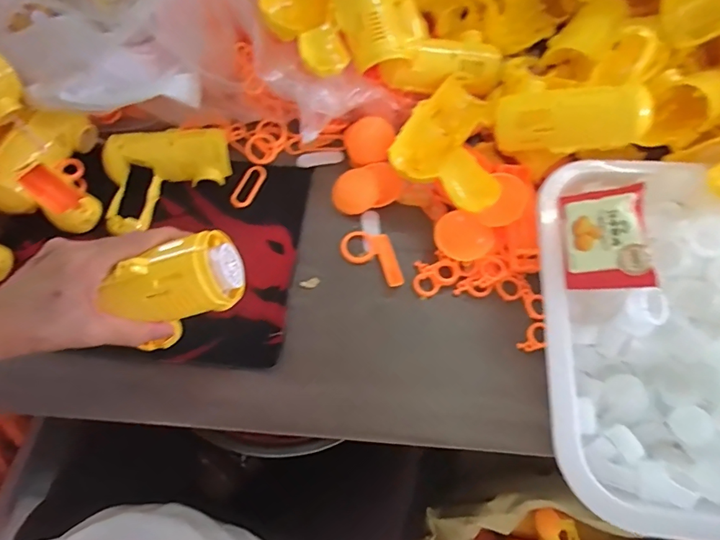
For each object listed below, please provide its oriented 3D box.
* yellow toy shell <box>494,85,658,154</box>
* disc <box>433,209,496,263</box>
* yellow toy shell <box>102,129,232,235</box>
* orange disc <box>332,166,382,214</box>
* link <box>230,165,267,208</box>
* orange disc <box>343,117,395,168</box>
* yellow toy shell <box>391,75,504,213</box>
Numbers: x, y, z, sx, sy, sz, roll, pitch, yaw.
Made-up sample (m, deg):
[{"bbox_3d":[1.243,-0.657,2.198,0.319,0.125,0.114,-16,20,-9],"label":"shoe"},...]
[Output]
[{"bbox_3d":[0.193,-0.142,0.434,0.128,0.039,0.052,4,66,27],"label":"yellow toy shell"},{"bbox_3d":[0.100,-0.031,0.459,0.054,0.007,0.045,34,110,9],"label":"disc"},{"bbox_3d":[-0.206,-0.108,0.505,0.130,0.041,0.089,-9,68,-4],"label":"yellow toy shell"},{"bbox_3d":[-0.006,-0.085,0.505,0.052,0.014,0.052,-5,72,17],"label":"orange disc"},{"bbox_3d":[-0.121,-0.092,0.512,0.023,0.006,0.055,19,69,8],"label":"link"},{"bbox_3d":[0.010,-0.142,0.518,0.054,0.050,0.011,-18,36,-9],"label":"orange disc"},{"bbox_3d":[0.103,-0.127,0.480,0.119,0.036,0.127,33,71,13],"label":"yellow toy shell"}]

